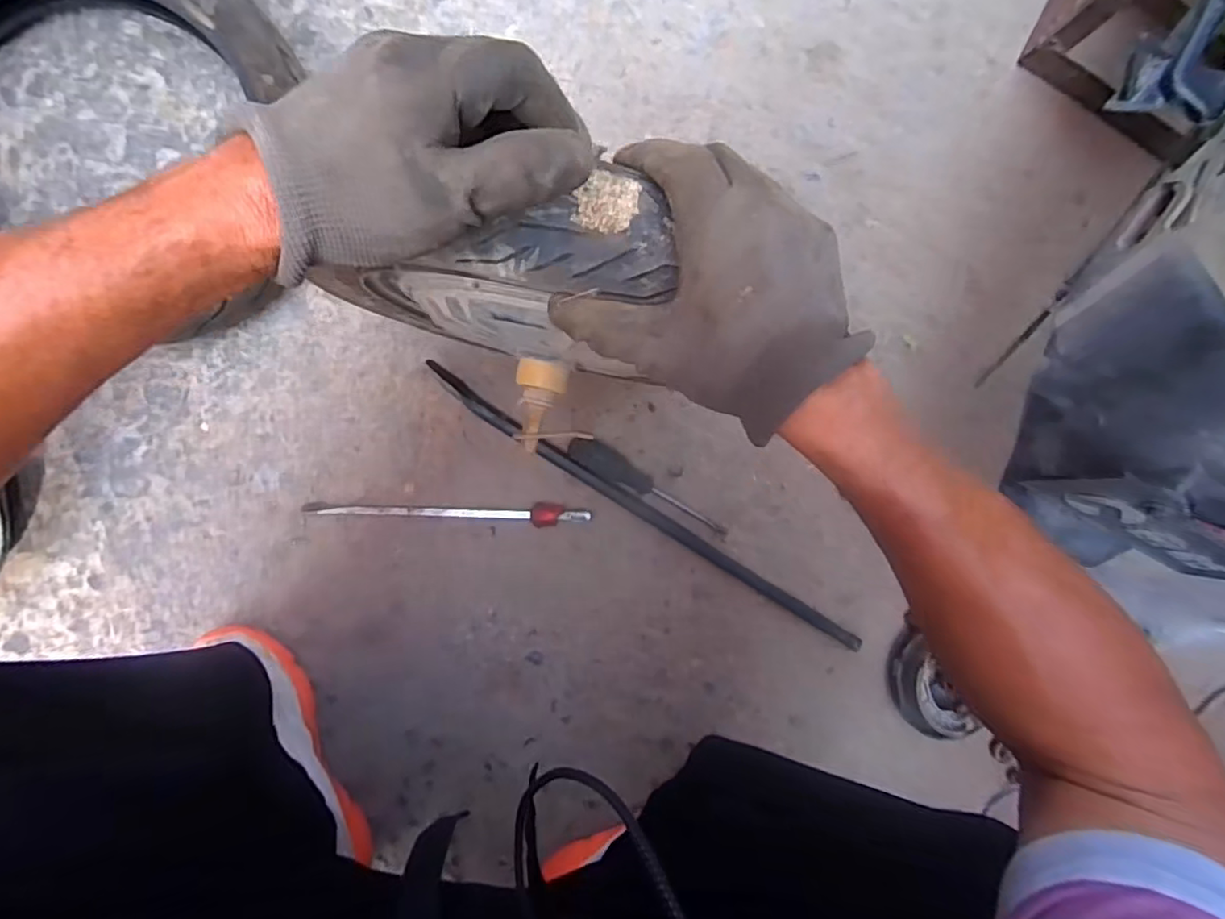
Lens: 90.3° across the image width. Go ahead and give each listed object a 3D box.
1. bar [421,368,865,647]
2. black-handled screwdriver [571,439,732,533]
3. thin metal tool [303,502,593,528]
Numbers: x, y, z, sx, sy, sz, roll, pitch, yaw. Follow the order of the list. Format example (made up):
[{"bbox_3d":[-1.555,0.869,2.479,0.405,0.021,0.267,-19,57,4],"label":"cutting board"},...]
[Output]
[{"bbox_3d":[0.044,0.060,0.628,0.529,0.021,0.018,33,86,-7],"label":"bar"},{"bbox_3d":[0.037,0.033,0.625,0.185,0.027,0.029,33,86,-7],"label":"black-handled screwdriver"},{"bbox_3d":[-0.155,0.054,0.587,0.264,0.013,0.022,0,90,-8],"label":"thin metal tool"}]

